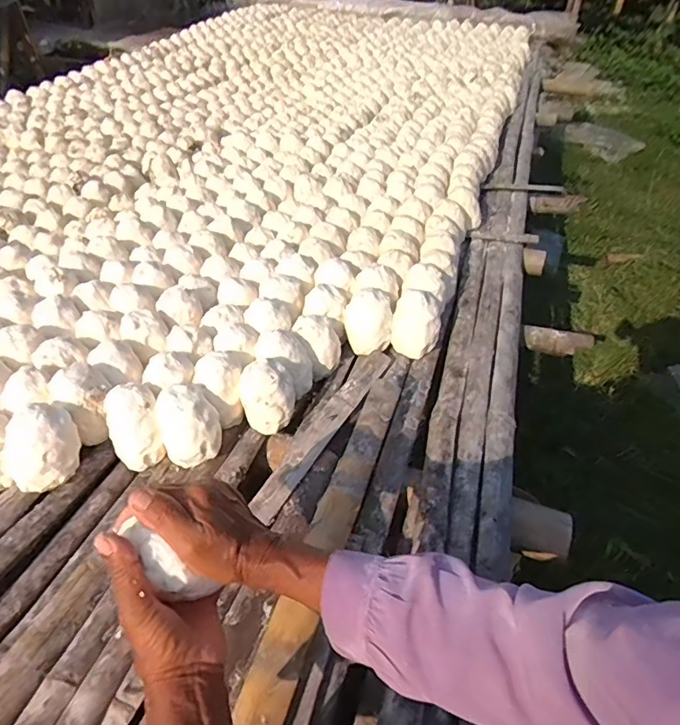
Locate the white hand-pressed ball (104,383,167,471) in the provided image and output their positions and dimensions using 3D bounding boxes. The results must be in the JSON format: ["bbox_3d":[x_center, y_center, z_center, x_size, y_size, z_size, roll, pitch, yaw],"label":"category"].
[{"bbox_3d":[-0.291,0.092,0.720,0.073,0.094,0.084,-21,46,-23],"label":"white hand-pressed ball"}]

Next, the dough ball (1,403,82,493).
[{"bbox_3d":[-0.396,0.114,0.673,0.092,0.100,0.078,-29,50,-30],"label":"dough ball"}]

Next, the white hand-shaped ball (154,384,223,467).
[{"bbox_3d":[-0.216,0.089,0.727,0.080,0.091,0.084,1,41,-1],"label":"white hand-shaped ball"}]

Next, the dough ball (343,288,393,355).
[{"bbox_3d":[0.048,-0.077,0.896,0.079,0.095,0.078,1,41,-1],"label":"dough ball"}]

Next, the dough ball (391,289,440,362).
[{"bbox_3d":[0.135,-0.073,0.888,0.081,0.093,0.089,1,41,-1],"label":"dough ball"}]

